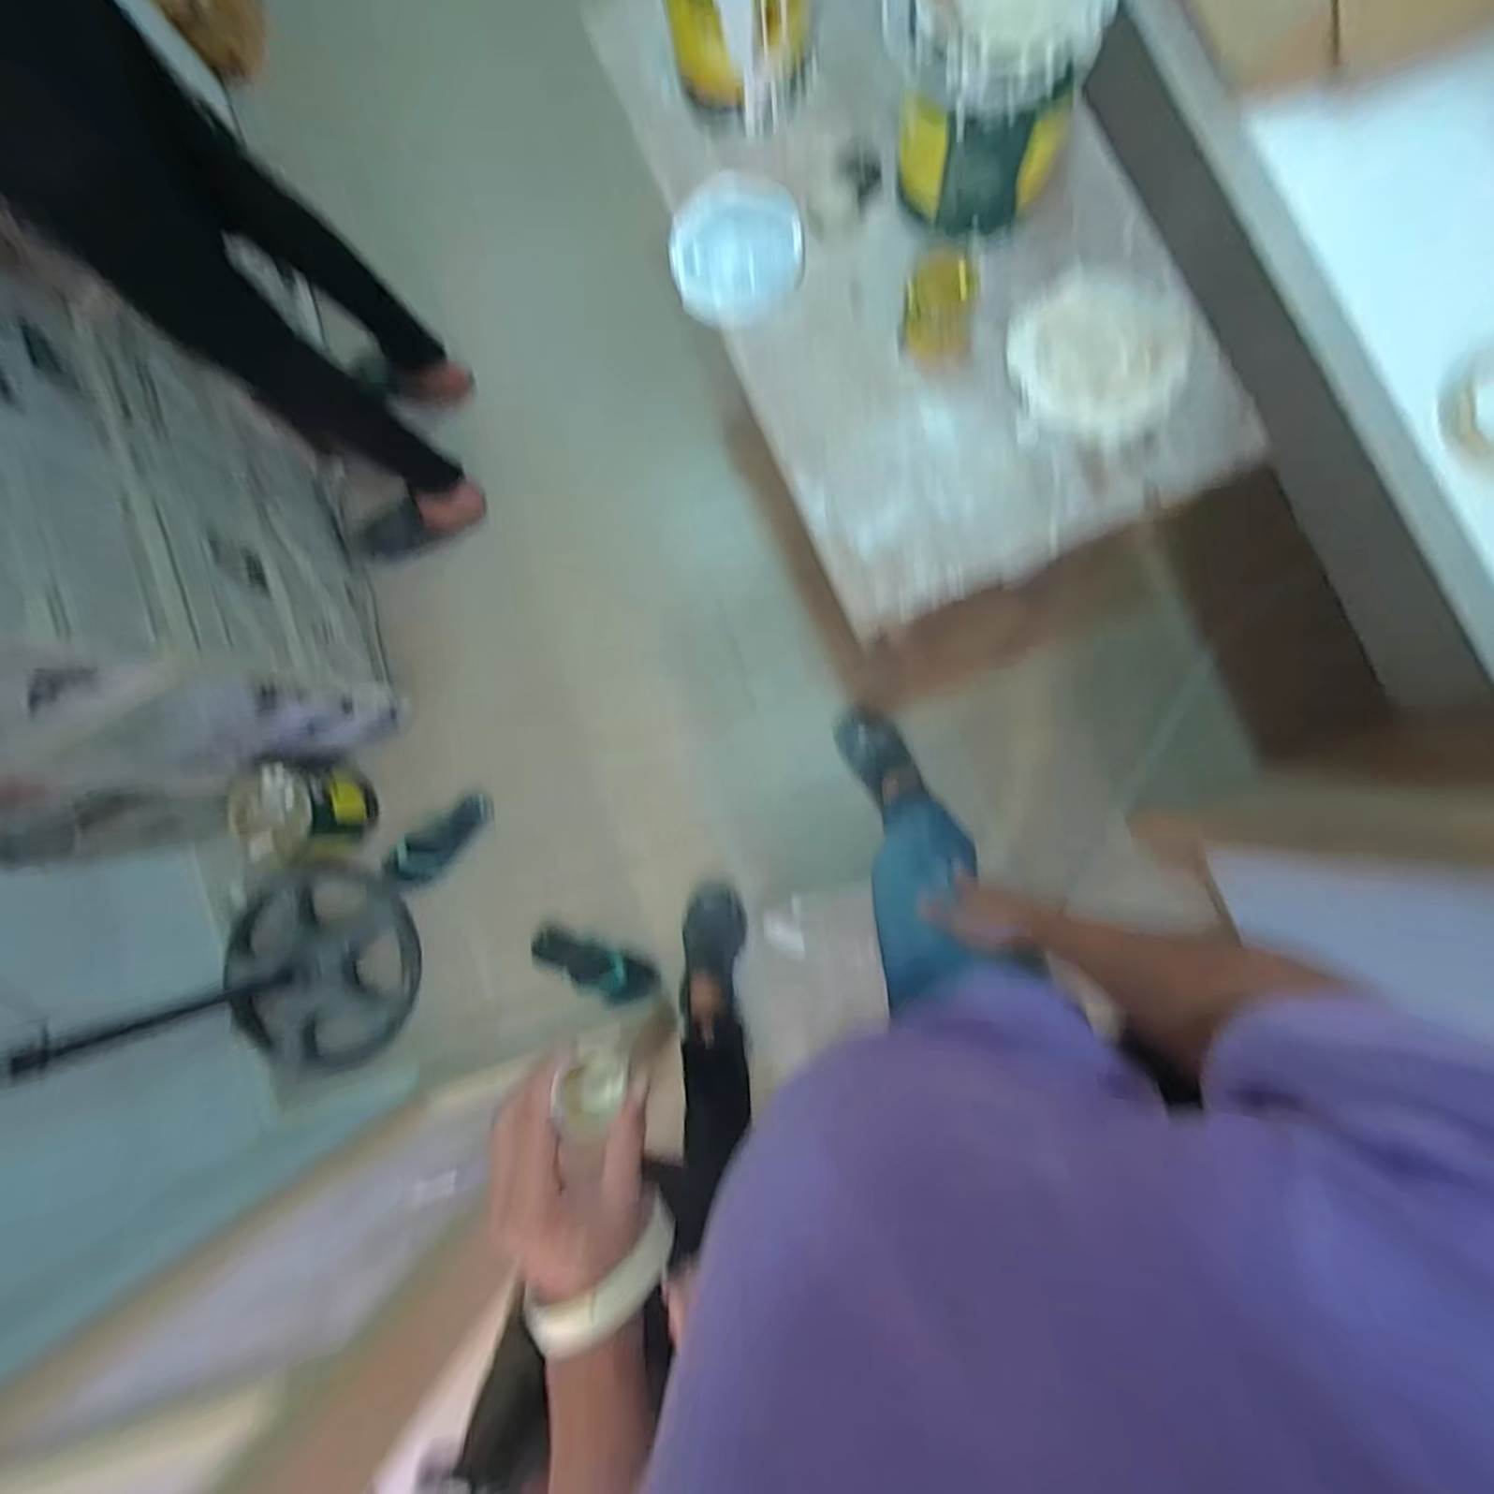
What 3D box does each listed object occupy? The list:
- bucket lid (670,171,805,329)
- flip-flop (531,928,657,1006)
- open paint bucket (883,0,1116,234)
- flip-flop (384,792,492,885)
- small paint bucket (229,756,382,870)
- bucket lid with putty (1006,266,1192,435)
[{"bbox_3d":[-0.012,-0.590,0.809,0.152,0.018,0.186,-3,85,5],"label":"bucket lid"},{"bbox_3d":[-0.305,0.431,1.378,0.276,0.093,0.091,22,87,7],"label":"flip-flop"},{"bbox_3d":[0.239,-0.675,0.681,0.186,0.183,0.214,16,87,6],"label":"open paint bucket"},{"bbox_3d":[-0.659,0.194,1.461,0.101,0.039,0.253,43,90,7],"label":"flip-flop"},{"bbox_3d":[-0.892,0.132,1.377,0.182,0.207,0.203,-6,84,5],"label":"small paint bucket"},{"bbox_3d":[0.380,-0.426,0.741,0.186,0.014,0.171,0,85,5],"label":"bucket lid with putty"}]

